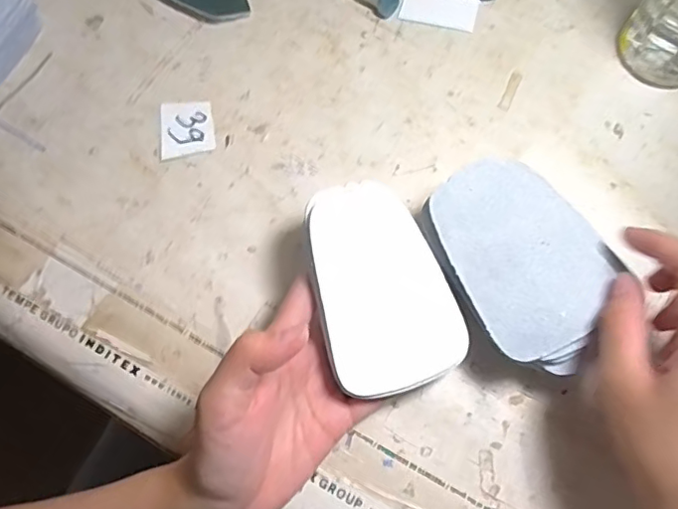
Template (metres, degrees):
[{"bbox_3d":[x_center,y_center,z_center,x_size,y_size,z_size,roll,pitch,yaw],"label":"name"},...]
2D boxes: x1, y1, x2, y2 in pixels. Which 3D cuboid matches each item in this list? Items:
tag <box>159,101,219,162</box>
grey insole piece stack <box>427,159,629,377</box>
[{"bbox_3d":[-0.096,-0.080,0.356,0.035,0.004,0.037,-12,73,-5],"label":"tag"},{"bbox_3d":[0.096,0.002,0.294,0.073,0.012,0.111,-33,76,-11],"label":"grey insole piece stack"}]

